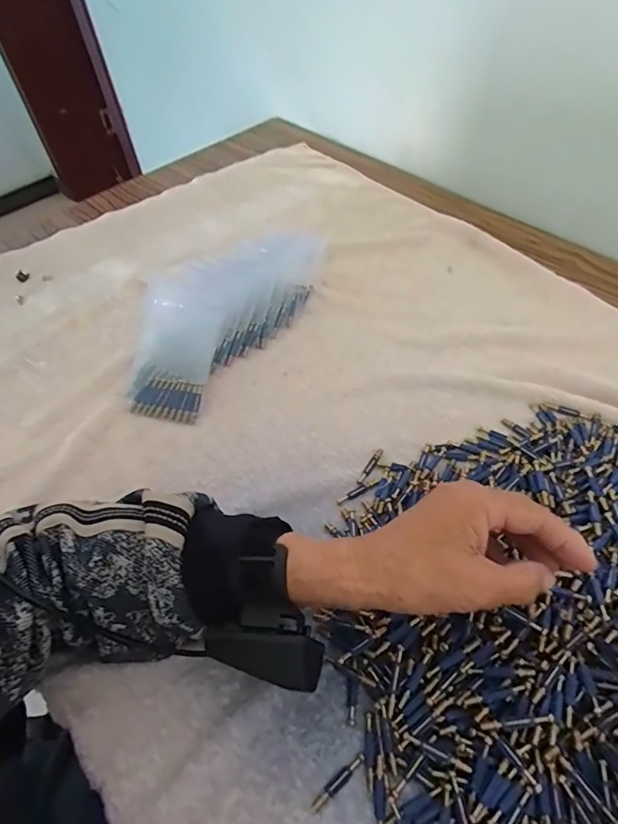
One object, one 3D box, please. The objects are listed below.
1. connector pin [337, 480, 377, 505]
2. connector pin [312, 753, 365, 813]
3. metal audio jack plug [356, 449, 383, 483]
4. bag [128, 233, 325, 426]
[{"bbox_3d":[0.040,0.067,0.395,0.037,0.004,0.007,-27,56,-16],"label":"connector pin"},{"bbox_3d":[0.018,0.221,0.284,0.039,0.004,0.007,-34,58,-20],"label":"connector pin"},{"bbox_3d":[0.053,0.046,0.408,0.006,0.004,0.039,26,59,21],"label":"metal audio jack plug"},{"bbox_3d":[-0.086,-0.120,0.504,0.112,0.063,0.289,28,60,22],"label":"bag"}]

